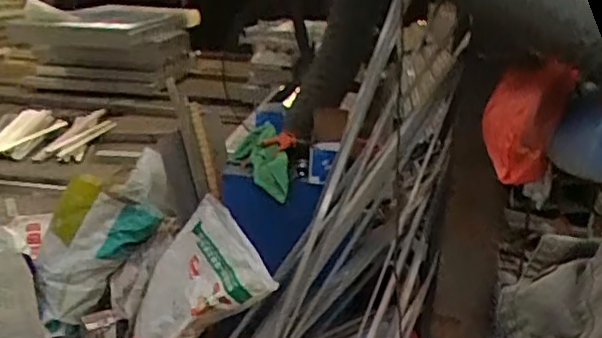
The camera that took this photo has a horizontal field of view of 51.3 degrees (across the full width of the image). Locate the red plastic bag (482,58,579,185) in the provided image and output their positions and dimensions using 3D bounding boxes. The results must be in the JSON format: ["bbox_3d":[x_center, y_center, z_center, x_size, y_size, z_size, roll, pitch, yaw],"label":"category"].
[{"bbox_3d":[0.619,-0.128,1.737,0.224,0.299,0.243,9,19,18],"label":"red plastic bag"}]

